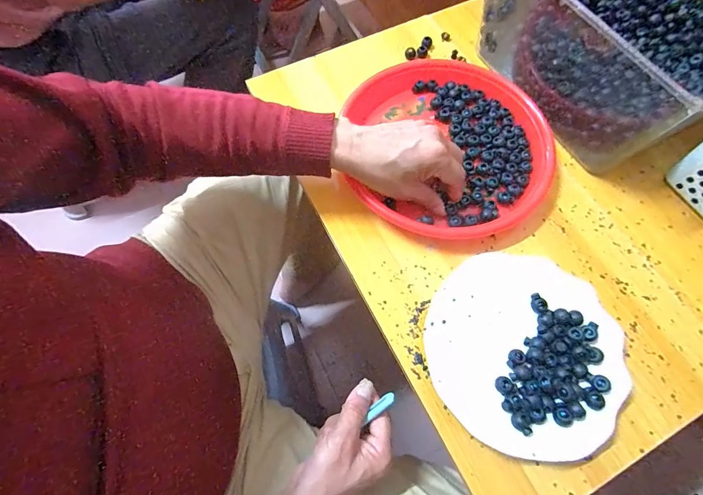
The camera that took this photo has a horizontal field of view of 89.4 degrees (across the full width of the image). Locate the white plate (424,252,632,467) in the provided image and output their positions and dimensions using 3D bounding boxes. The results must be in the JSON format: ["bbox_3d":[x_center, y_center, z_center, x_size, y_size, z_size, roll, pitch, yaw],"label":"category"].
[{"bbox_3d":[0.164,0.099,0.347,0.179,0.027,0.180,0,68,0],"label":"white plate"}]

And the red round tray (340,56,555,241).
[{"bbox_3d":[0.122,-0.125,0.439,0.246,0.032,0.258,0,68,0],"label":"red round tray"}]

